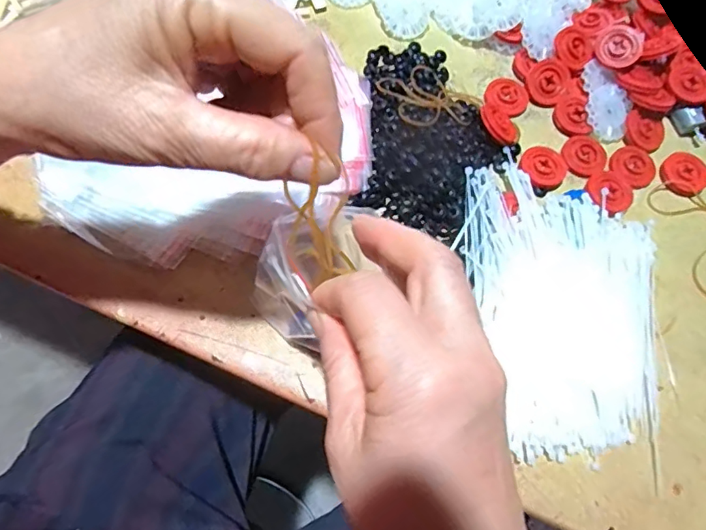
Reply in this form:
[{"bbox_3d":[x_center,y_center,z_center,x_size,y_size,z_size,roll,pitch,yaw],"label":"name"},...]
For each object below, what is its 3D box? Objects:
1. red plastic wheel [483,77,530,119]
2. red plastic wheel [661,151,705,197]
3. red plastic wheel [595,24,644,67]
[{"bbox_3d":[0.117,-0.127,0.386,0.032,0.006,0.030,1,73,-2],"label":"red plastic wheel"},{"bbox_3d":[0.241,-0.065,0.369,0.031,0.011,0.028,39,75,9],"label":"red plastic wheel"},{"bbox_3d":[0.199,-0.164,0.382,0.032,0.008,0.034,-26,74,18],"label":"red plastic wheel"}]

